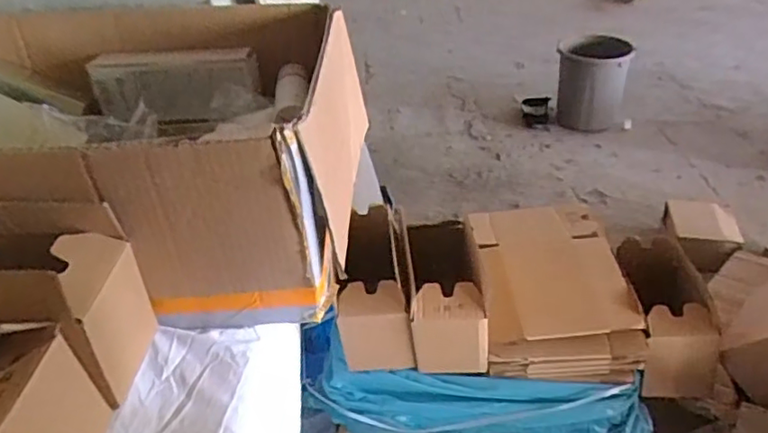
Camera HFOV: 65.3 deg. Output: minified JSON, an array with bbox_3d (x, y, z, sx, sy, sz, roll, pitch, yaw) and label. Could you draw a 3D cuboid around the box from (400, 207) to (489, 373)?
[{"bbox_3d":[0.083,0.107,0.843,0.100,0.138,0.182,-4,35,0],"label":"box"}]

